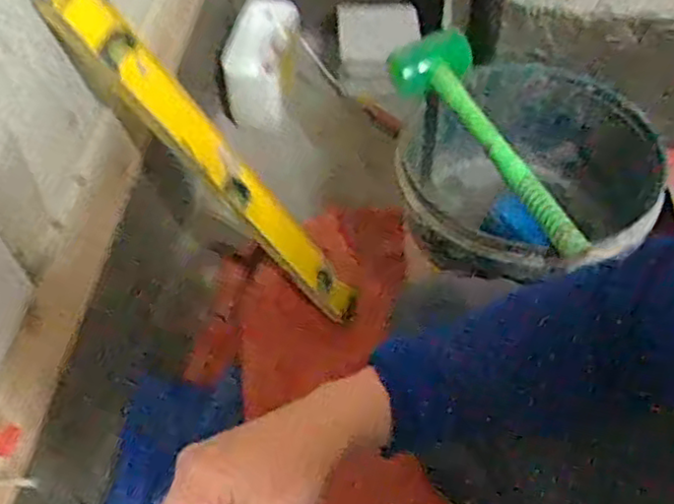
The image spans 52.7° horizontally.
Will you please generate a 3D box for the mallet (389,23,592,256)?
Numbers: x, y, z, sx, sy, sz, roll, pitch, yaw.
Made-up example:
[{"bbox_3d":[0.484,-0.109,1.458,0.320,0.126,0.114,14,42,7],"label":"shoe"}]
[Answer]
[{"bbox_3d":[0.191,-0.146,0.805,0.092,0.073,0.348,-23,56,-16],"label":"mallet"}]

